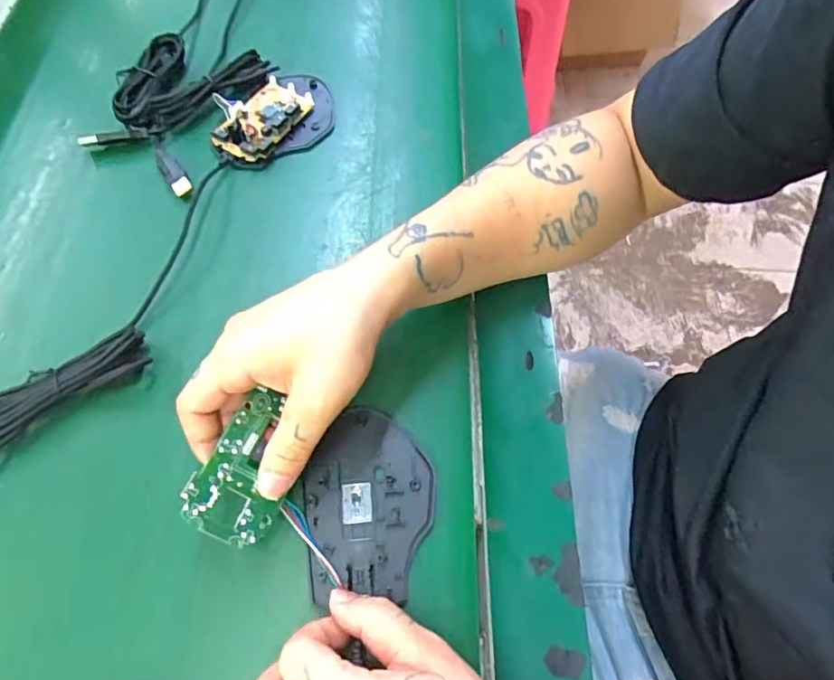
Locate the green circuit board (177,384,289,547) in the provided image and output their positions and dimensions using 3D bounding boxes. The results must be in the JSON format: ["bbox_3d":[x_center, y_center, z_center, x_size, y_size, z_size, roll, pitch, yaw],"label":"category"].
[{"bbox_3d":[-0.087,0.066,0.283,0.046,0.004,0.074,31,60,-15],"label":"green circuit board"}]

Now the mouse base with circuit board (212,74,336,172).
[{"bbox_3d":[-0.112,-0.178,0.425,0.106,0.017,0.073,-40,71,-19],"label":"mouse base with circuit board"}]

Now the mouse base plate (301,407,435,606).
[{"bbox_3d":[-0.027,0.089,0.302,0.070,0.007,0.100,2,63,-1],"label":"mouse base plate"}]

